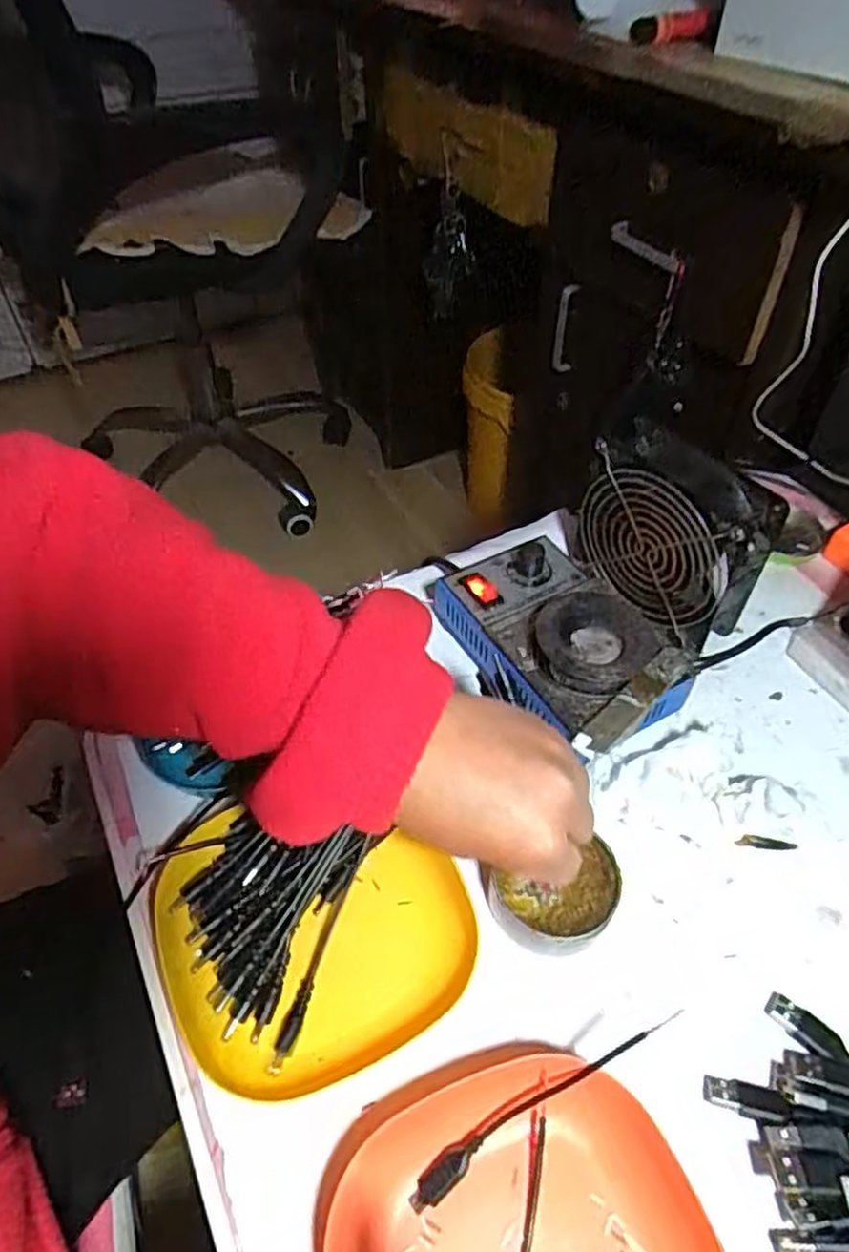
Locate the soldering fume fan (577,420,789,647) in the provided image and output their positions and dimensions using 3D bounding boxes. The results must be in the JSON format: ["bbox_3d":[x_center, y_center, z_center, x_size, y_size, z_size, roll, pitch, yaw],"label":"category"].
[{"bbox_3d":[0.159,-0.056,0.484,0.058,0.117,0.119,-29,55,-22],"label":"soldering fume fan"}]

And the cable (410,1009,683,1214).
[{"bbox_3d":[0.048,0.200,0.301,0.124,0.007,0.012,-32,54,-4],"label":"cable"}]

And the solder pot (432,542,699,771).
[{"bbox_3d":[0.080,0.011,0.462,0.109,0.063,0.158,-31,55,-23],"label":"solder pot"}]

